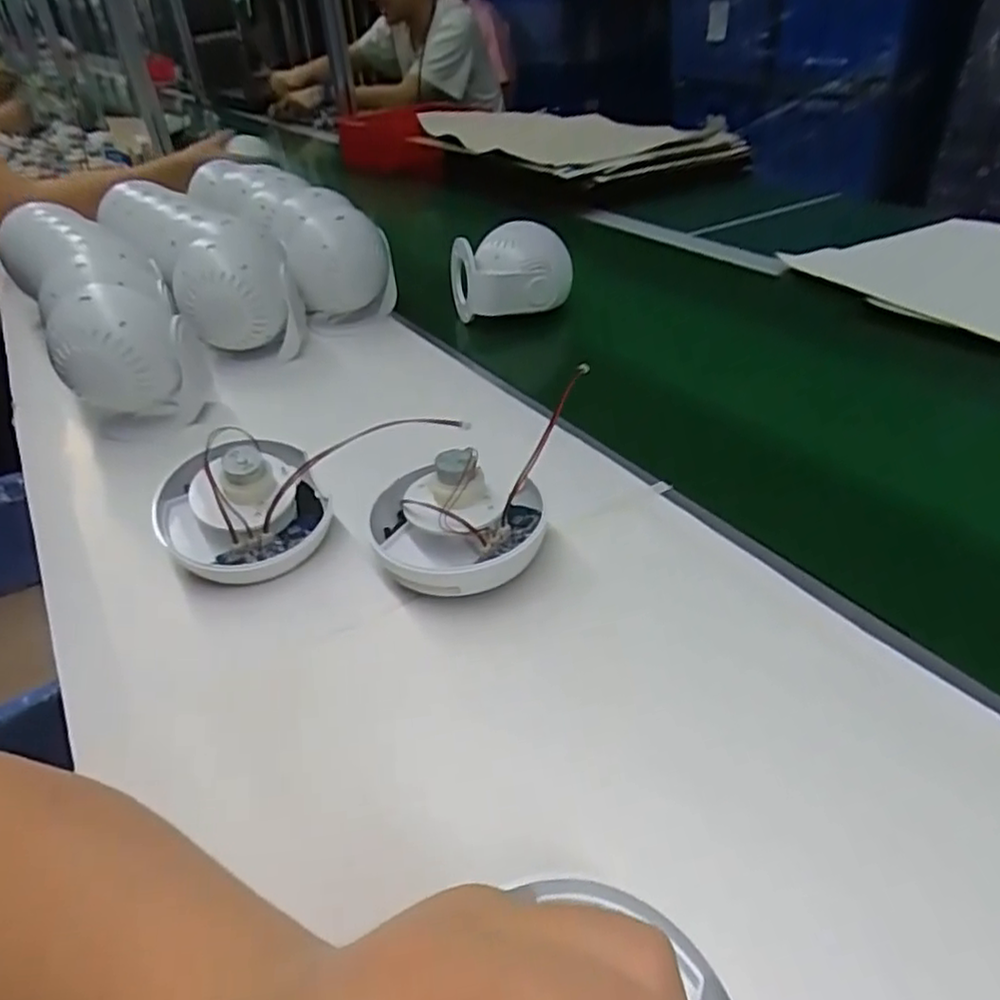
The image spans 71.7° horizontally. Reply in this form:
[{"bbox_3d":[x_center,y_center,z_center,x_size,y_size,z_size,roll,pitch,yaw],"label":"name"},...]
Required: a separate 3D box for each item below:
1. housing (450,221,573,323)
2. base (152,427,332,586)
[{"bbox_3d":[0.011,-0.242,0.756,0.127,0.102,0.080,-5,37,-1],"label":"housing"},{"bbox_3d":[-0.169,0.005,0.449,0.103,0.074,0.086,-20,40,-20],"label":"base"}]

